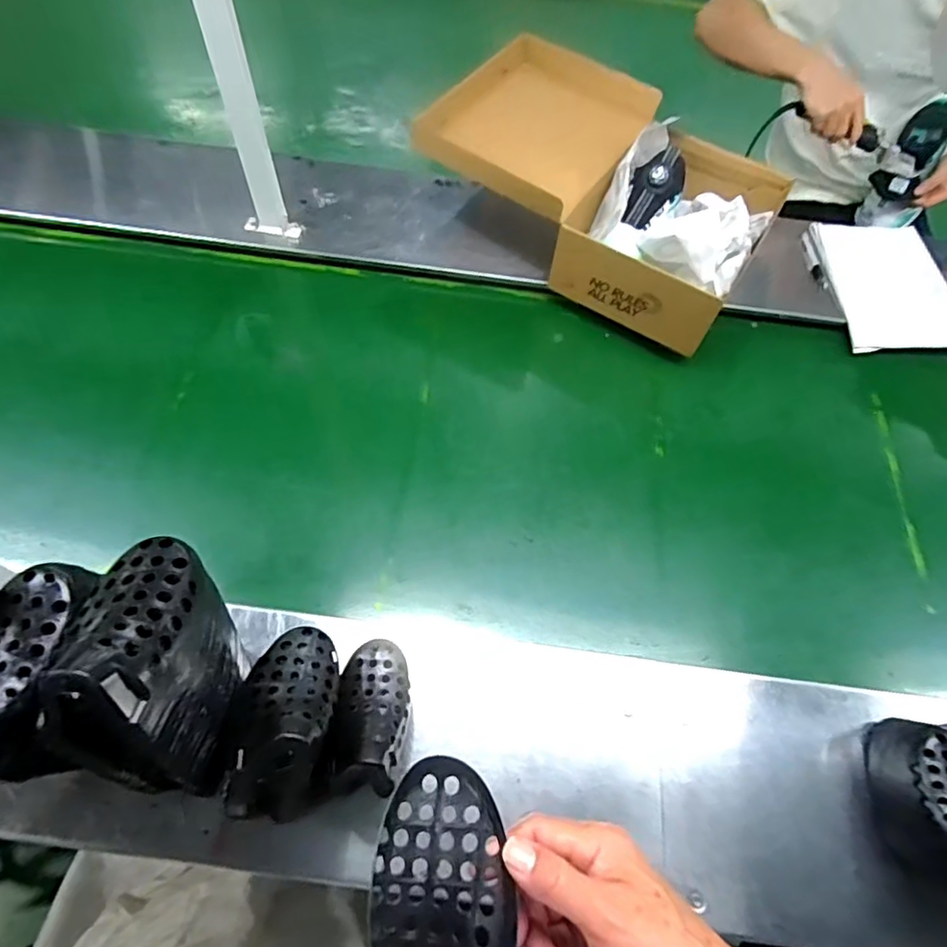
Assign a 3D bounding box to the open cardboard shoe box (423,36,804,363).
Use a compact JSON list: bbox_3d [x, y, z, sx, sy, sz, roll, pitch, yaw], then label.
[{"bbox_3d":[0.199,-0.447,0.884,0.491,0.147,0.328,29,64,11],"label":"open cardboard shoe box"}]

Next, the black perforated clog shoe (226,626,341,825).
[{"bbox_3d":[-0.158,0.189,0.449,0.093,0.075,0.145,0,62,-4],"label":"black perforated clog shoe"}]

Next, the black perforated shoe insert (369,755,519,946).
[{"bbox_3d":[-0.021,0.243,0.331,0.080,0.047,0.131,-6,63,-7],"label":"black perforated shoe insert"}]

